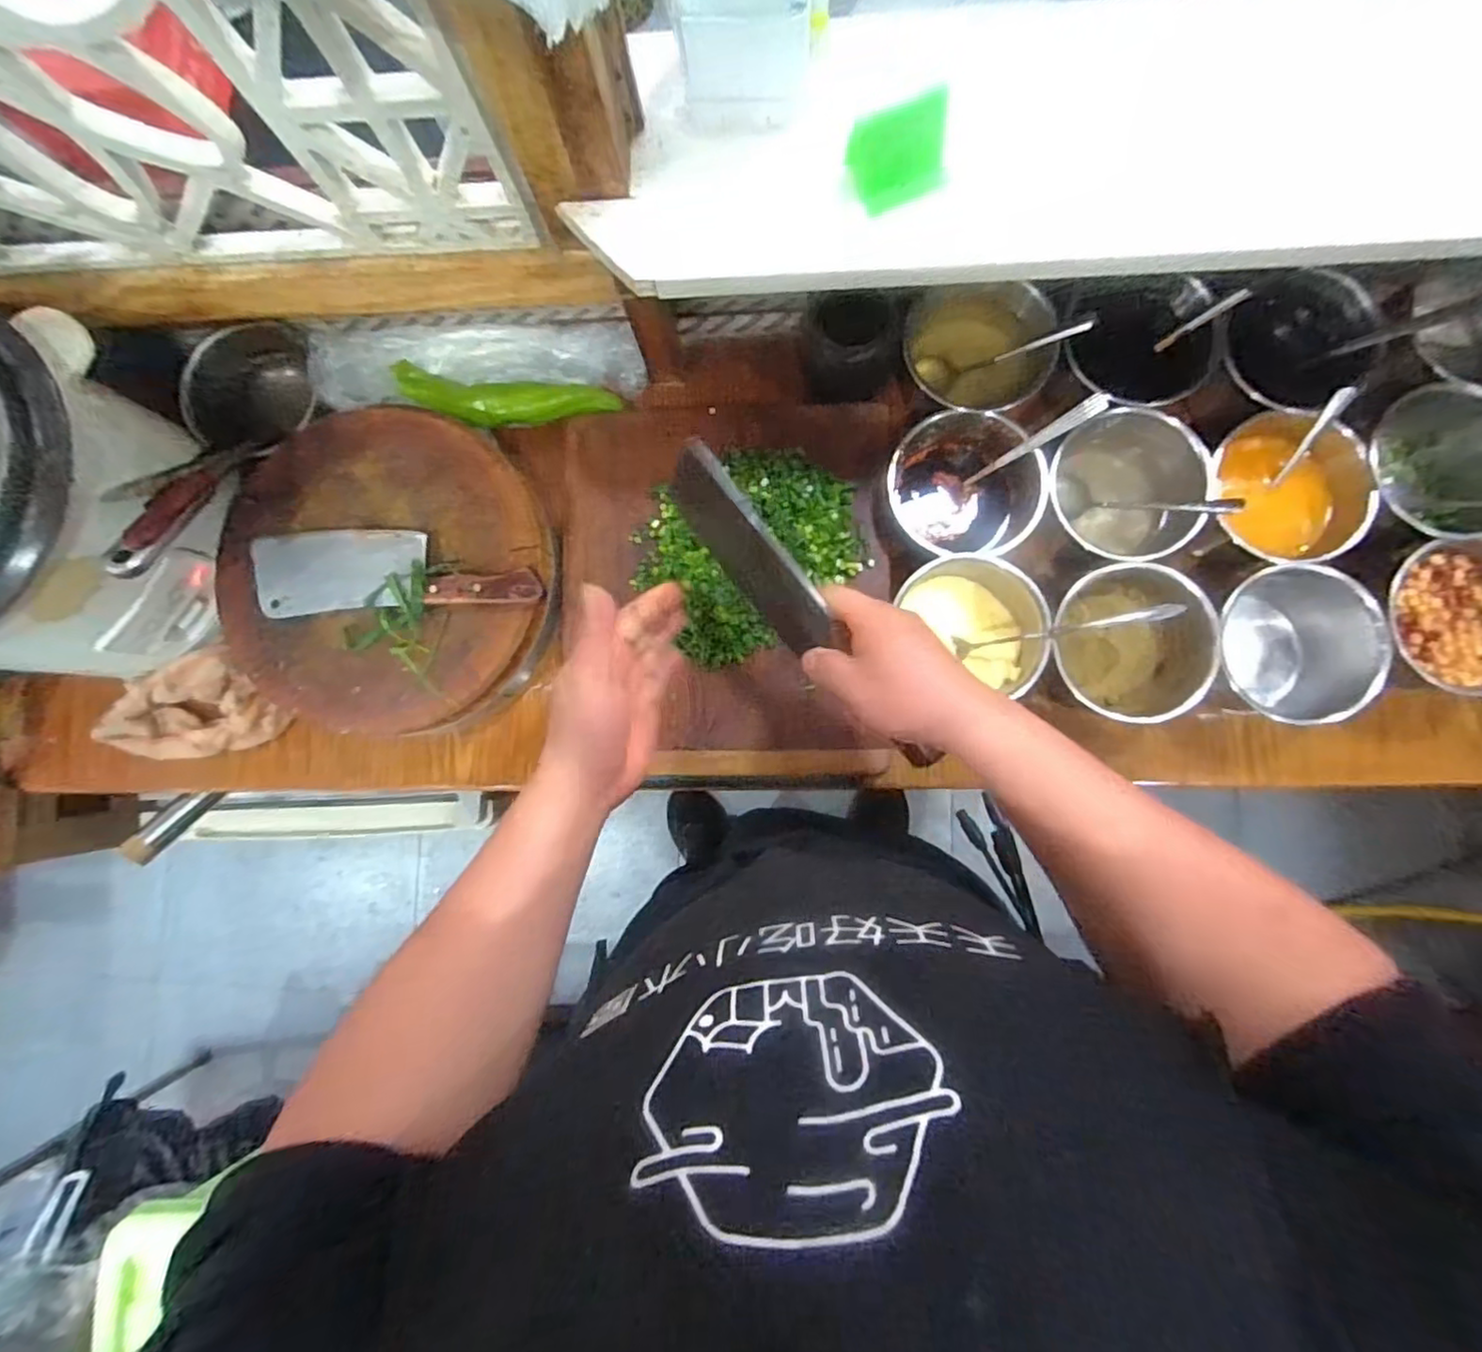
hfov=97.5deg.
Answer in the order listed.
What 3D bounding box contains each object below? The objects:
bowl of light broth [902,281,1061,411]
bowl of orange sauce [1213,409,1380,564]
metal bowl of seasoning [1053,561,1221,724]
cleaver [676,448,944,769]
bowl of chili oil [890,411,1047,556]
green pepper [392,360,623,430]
[{"bbox_3d":[0.217,-0.300,0.603,0.116,0.071,0.125,0,86,3],"label":"bowl of light broth"},{"bbox_3d":[0.475,-0.165,0.588,0.120,0.069,0.139,-14,85,2],"label":"bowl of orange sauce"},{"bbox_3d":[0.338,-0.027,0.576,0.126,0.079,0.129,0,86,3],"label":"metal bowl of seasoning"},{"bbox_3d":[0.050,-0.050,0.481,0.028,0.089,0.276,-38,88,-21],"label":"cleaver"},{"bbox_3d":[0.209,-0.167,0.602,0.125,0.059,0.122,0,86,3],"label":"bowl of chili oil"},{"bbox_3d":[-0.236,-0.277,0.656,0.221,0.033,0.057,5,86,4],"label":"green pepper"}]

